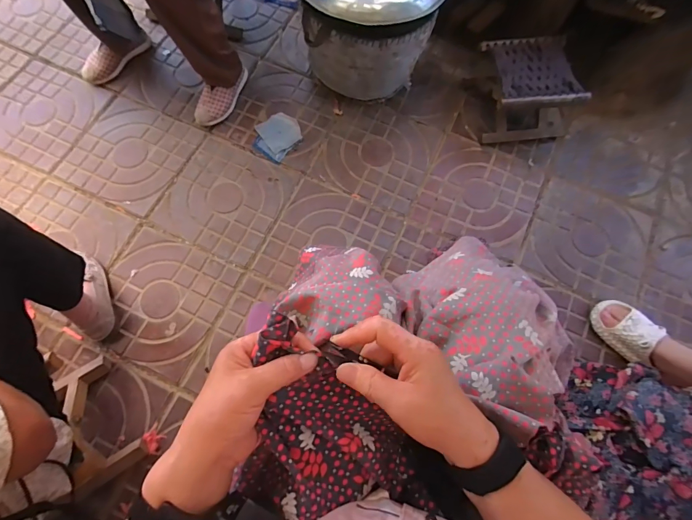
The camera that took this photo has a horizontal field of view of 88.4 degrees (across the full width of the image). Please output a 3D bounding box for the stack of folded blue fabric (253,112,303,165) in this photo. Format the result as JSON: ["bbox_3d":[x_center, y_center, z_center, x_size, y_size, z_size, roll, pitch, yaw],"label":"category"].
[{"bbox_3d":[-0.192,-0.352,1.010,0.120,0.016,0.141,40,74,10],"label":"stack of folded blue fabric"}]

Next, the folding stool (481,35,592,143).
[{"bbox_3d":[0.517,-0.478,1.011,0.271,0.165,0.236,-4,72,-4],"label":"folding stool"}]

